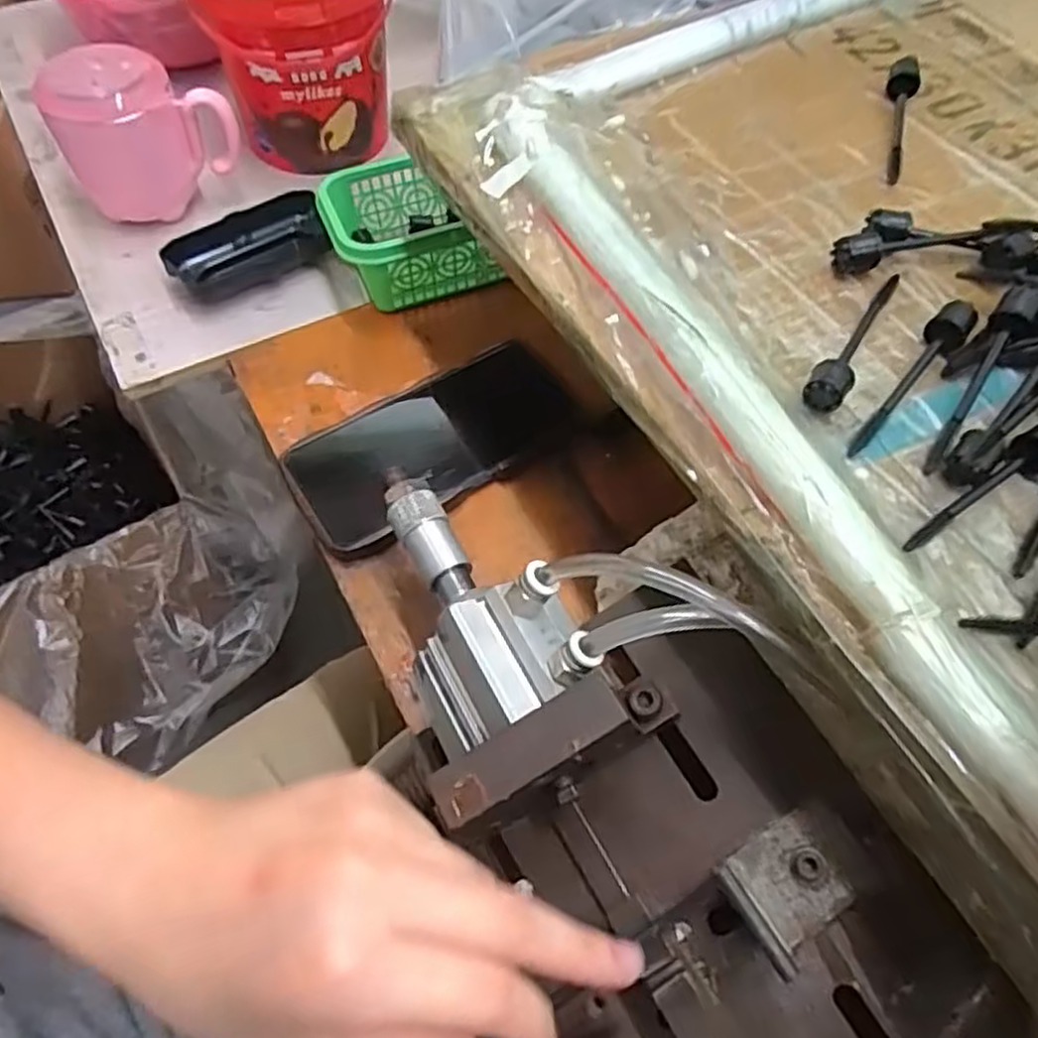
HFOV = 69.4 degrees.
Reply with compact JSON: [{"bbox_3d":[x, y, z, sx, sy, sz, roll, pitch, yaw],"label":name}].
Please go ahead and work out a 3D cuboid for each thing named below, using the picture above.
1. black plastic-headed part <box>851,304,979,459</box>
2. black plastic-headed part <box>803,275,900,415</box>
[{"bbox_3d":[0.148,-0.054,0.282,0.015,0.015,0.086,39,63,18],"label":"black plastic-headed part"},{"bbox_3d":[0.135,-0.071,0.293,0.015,0.012,0.085,34,62,16],"label":"black plastic-headed part"}]

